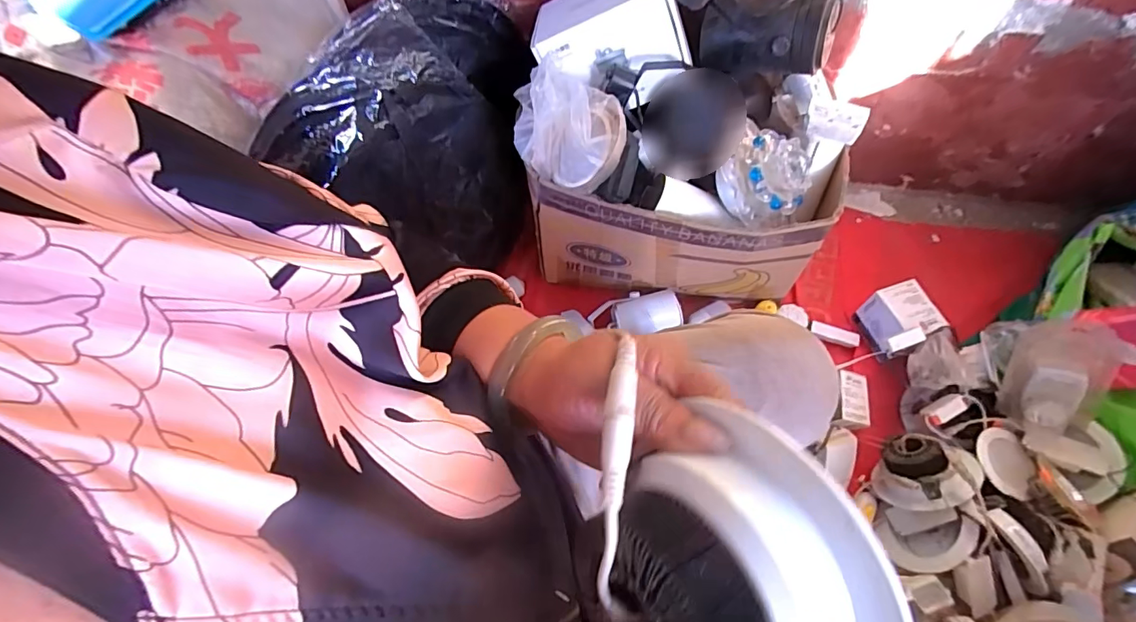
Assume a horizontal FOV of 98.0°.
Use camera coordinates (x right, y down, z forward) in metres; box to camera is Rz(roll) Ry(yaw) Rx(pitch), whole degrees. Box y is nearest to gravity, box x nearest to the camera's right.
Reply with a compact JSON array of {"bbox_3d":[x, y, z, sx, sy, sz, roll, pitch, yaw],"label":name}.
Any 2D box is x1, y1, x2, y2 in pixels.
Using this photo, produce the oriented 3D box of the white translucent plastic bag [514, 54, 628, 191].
[{"bbox_3d":[-0.003,-0.244,0.657,0.164,0.128,0.110,14,65,11],"label":"white translucent plastic bag"}]

